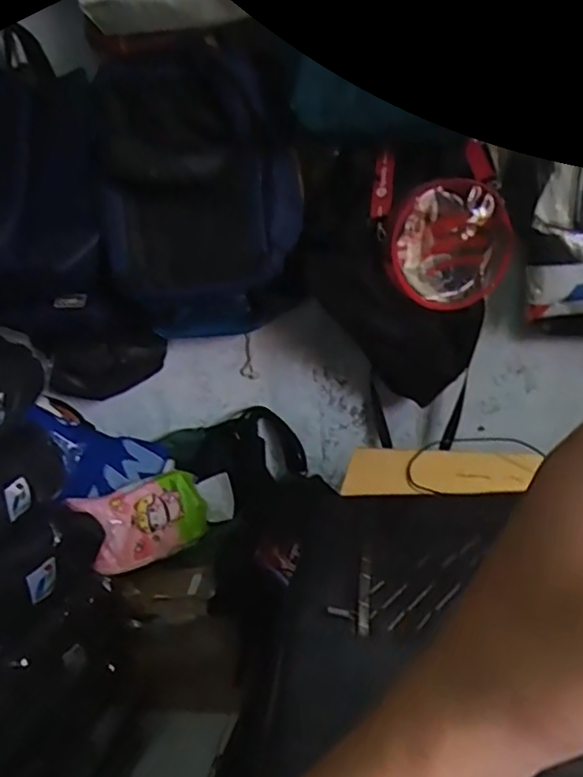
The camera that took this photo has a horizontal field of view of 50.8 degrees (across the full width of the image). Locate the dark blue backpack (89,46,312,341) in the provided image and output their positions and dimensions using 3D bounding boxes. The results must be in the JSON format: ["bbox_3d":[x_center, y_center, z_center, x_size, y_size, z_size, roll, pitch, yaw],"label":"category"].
[{"bbox_3d":[-0.154,-0.339,1.103,0.330,0.474,0.175,-4,21,3],"label":"dark blue backpack"}]

